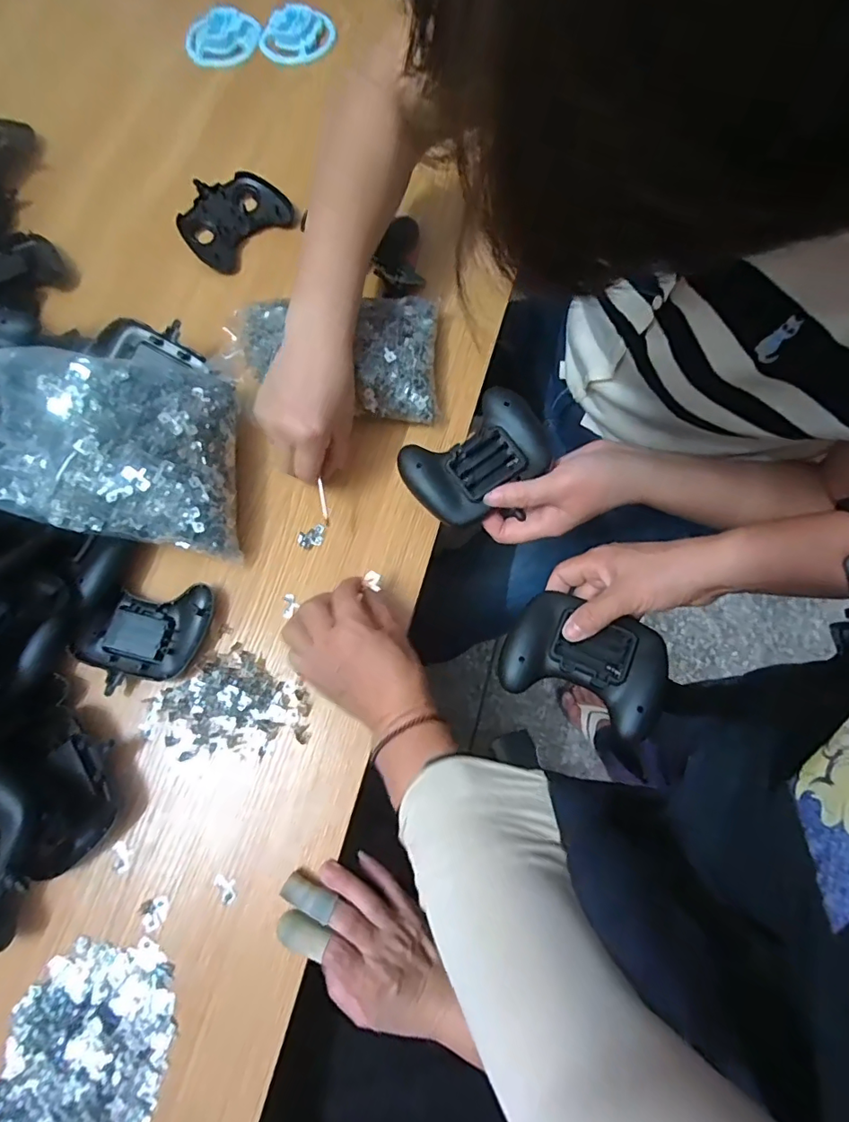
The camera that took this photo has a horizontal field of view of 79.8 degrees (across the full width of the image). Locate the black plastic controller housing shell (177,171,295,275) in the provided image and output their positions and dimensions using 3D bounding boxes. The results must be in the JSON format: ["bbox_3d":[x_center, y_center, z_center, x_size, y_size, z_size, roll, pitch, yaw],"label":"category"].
[{"bbox_3d":[-0.213,-0.382,0.564,0.116,0.021,0.089,-44,78,-10],"label":"black plastic controller housing shell"}]

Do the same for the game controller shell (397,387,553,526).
[{"bbox_3d":[0.045,-0.088,0.432,0.121,0.028,0.085,-32,74,-8],"label":"game controller shell"}]

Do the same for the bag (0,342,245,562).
[{"bbox_3d":[-0.261,-0.097,0.423,0.211,0.066,0.167,6,93,-23],"label":"bag"}]

